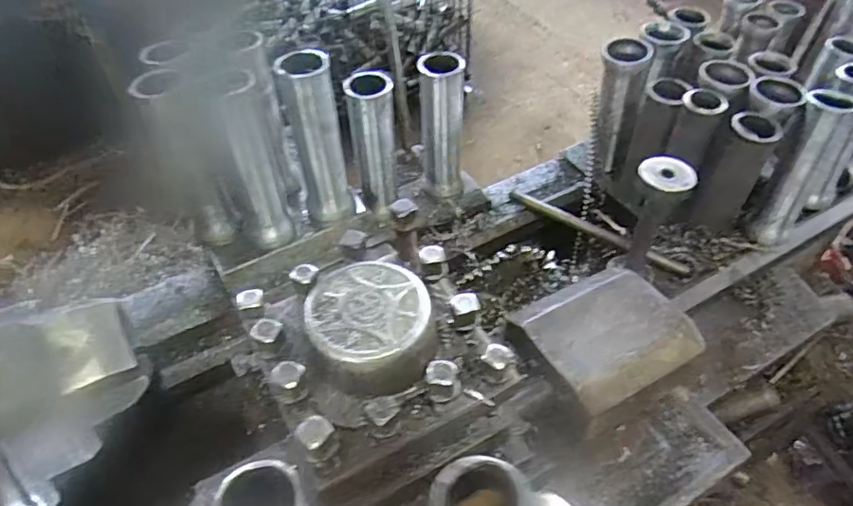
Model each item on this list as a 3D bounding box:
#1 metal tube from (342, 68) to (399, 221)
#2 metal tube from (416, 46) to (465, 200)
[{"bbox_3d":[-0.062,-0.125,0.668,0.052,0.172,0.043,-10,48,-8],"label":"metal tube"},{"bbox_3d":[0.017,-0.158,0.713,0.060,0.179,0.049,-1,48,1],"label":"metal tube"}]

